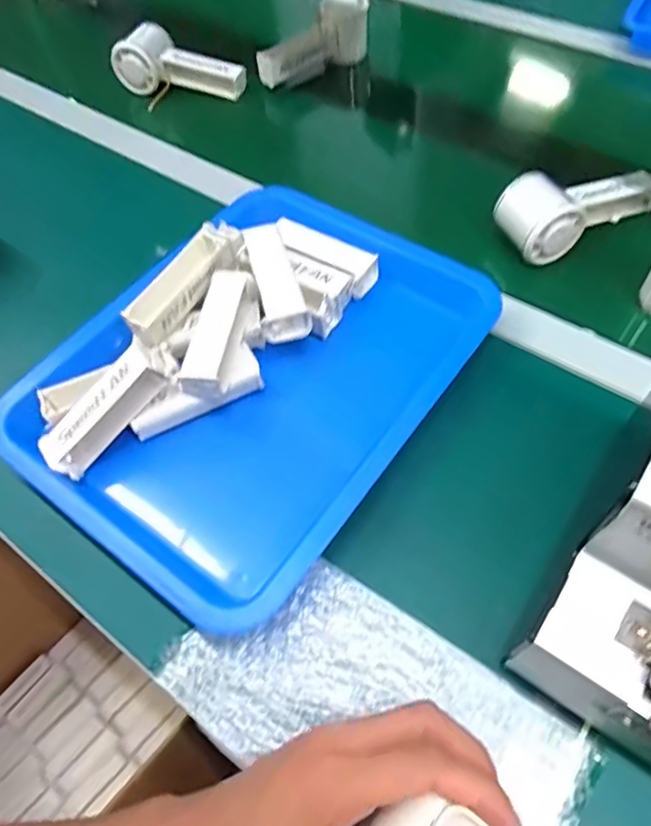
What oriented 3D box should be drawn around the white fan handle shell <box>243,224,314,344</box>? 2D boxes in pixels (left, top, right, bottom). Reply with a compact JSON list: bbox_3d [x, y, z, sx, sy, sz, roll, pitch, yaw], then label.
[{"bbox_3d":[-0.040,-0.104,0.444,0.035,0.021,0.103,-15,59,-4],"label":"white fan handle shell"}]

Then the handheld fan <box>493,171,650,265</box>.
[{"bbox_3d":[0.232,-0.184,0.500,0.158,0.054,0.058,-17,60,-6],"label":"handheld fan"}]

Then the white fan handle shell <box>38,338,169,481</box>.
[{"bbox_3d":[-0.153,-0.001,0.395,0.097,0.028,0.032,-47,64,5],"label":"white fan handle shell"}]

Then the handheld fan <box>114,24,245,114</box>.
[{"bbox_3d":[-0.172,-0.409,0.673,0.142,0.056,0.085,25,64,18],"label":"handheld fan"}]

